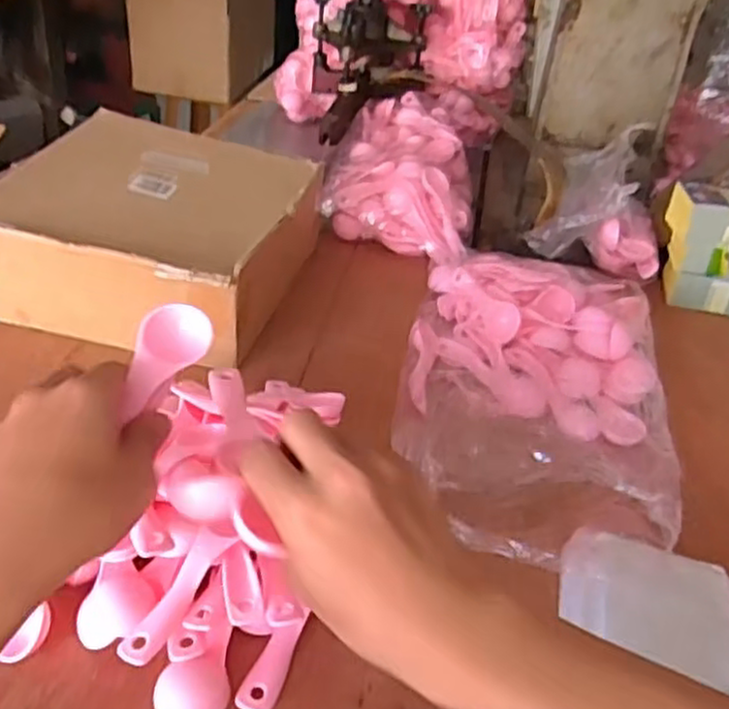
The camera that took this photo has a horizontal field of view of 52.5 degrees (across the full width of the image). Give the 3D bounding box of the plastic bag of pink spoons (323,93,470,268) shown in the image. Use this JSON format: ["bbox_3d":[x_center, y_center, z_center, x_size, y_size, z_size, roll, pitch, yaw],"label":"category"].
[{"bbox_3d":[0.057,-0.227,0.917,0.161,0.081,0.318,9,35,5],"label":"plastic bag of pink spoons"}]

